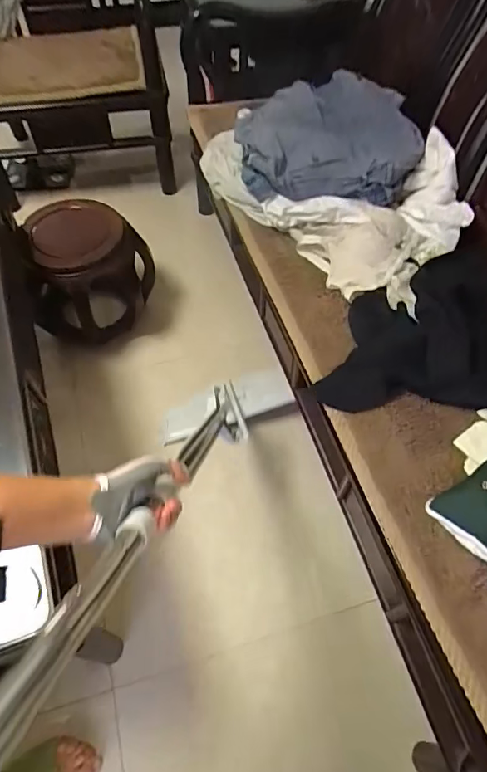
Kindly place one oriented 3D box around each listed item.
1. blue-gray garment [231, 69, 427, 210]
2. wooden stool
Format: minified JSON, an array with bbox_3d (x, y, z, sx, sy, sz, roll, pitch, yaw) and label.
[{"bbox_3d":[0.204,-0.616,1.158,0.438,0.132,0.355,5,56,6],"label":"blue-gray garment"},{"bbox_3d":[-0.463,-0.363,1.457,0.366,0.342,0.341,-7,56,-2],"label":"wooden stool"}]

